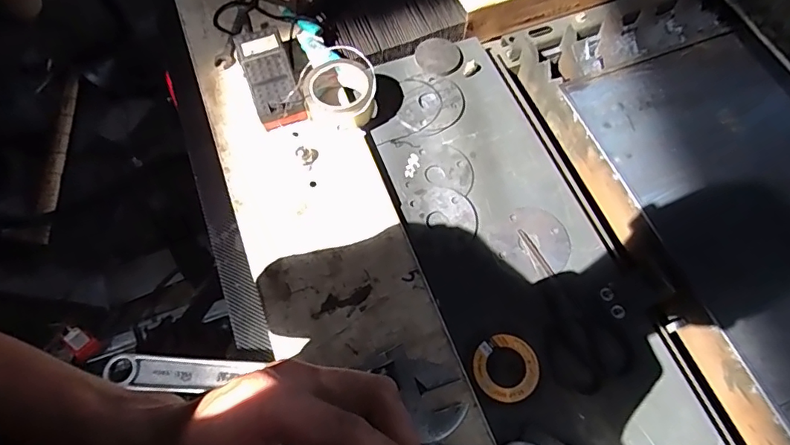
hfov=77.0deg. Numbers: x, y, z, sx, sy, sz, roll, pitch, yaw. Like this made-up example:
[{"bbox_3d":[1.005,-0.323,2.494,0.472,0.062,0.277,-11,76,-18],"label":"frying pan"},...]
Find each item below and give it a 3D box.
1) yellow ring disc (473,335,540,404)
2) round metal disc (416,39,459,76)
[{"bbox_3d":[0.140,0.183,0.625,0.079,0.008,0.080,0,65,0],"label":"yellow ring disc"},{"bbox_3d":[0.071,-0.281,0.834,0.070,0.008,0.086,-5,65,-2],"label":"round metal disc"}]

